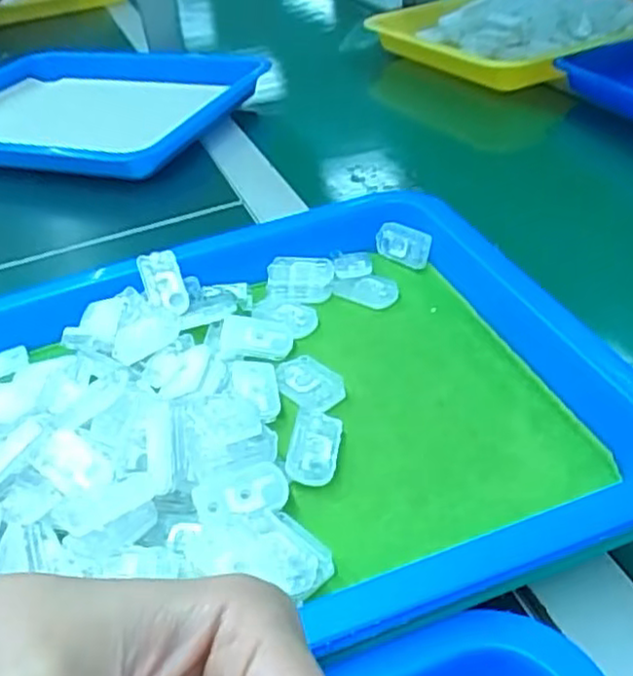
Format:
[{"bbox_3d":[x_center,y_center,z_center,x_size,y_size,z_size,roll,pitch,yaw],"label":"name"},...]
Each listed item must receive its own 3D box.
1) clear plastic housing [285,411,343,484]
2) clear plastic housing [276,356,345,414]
[{"bbox_3d":[-0.001,0.048,0.308,0.020,0.012,0.040,1,38,11],"label":"clear plastic housing"},{"bbox_3d":[-0.003,0.022,0.341,0.025,0.006,0.038,-28,42,-24],"label":"clear plastic housing"}]

